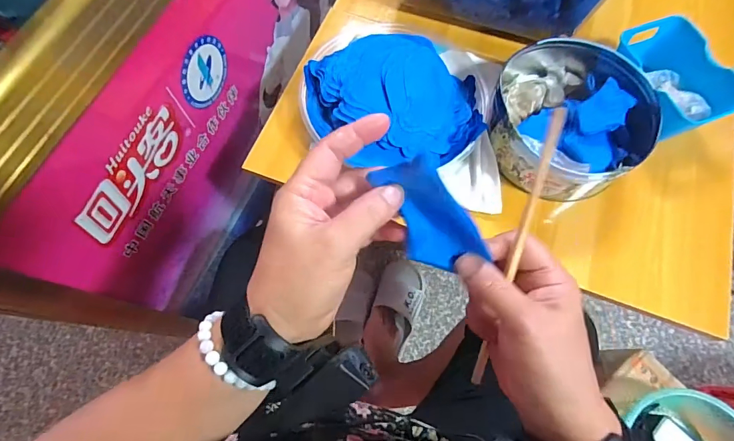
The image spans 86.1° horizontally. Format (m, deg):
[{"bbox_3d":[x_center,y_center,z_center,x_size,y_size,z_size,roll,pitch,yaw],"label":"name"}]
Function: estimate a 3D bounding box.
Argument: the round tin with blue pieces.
[{"bbox_3d":[0.262,-0.135,0.509,0.179,0.078,0.221,17,68,8],"label":"round tin with blue pieces"}]

